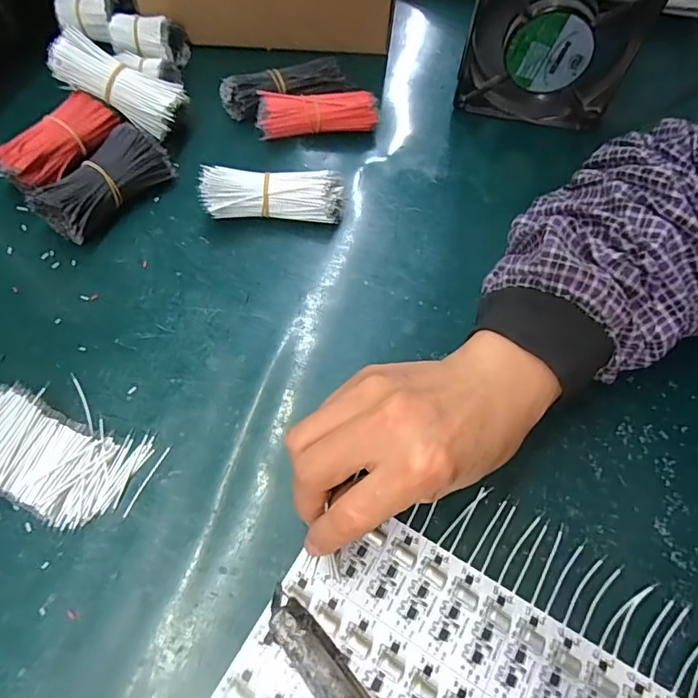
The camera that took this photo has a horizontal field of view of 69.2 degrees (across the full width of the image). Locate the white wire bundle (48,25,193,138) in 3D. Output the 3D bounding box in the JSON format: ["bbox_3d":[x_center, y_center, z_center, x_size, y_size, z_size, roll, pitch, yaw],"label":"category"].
[{"bbox_3d":[-0.169,-0.200,0.377,0.090,0.027,0.039,26,62,-12],"label":"white wire bundle"}]

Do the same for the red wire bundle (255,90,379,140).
[{"bbox_3d":[-0.024,-0.183,0.401,0.093,0.029,0.029,-3,62,-5],"label":"red wire bundle"}]

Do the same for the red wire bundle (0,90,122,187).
[{"bbox_3d":[-0.209,-0.147,0.368,0.029,0.034,0.091,31,65,13],"label":"red wire bundle"}]

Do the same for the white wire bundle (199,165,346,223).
[{"bbox_3d":[-0.053,-0.108,0.358,0.096,0.033,0.031,-1,62,-4],"label":"white wire bundle"}]

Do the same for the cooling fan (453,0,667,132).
[{"bbox_3d":[0.151,-0.231,0.382,0.121,0.123,0.044,17,62,6],"label":"cooling fan"}]

